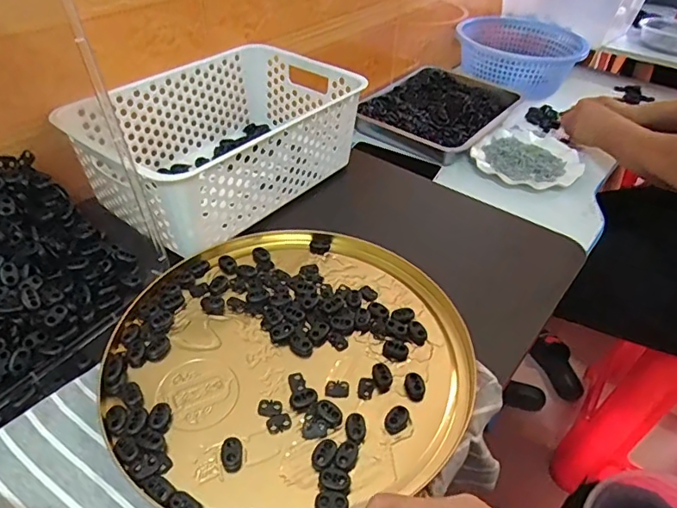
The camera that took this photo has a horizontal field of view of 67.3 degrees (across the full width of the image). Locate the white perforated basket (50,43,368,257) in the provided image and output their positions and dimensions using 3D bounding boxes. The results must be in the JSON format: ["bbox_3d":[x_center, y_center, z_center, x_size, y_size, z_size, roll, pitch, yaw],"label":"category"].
[{"bbox_3d":[-0.133,-0.137,0.595,0.202,0.099,0.305,30,48,27],"label":"white perforated basket"}]

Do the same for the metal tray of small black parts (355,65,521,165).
[{"bbox_3d":[0.193,-0.288,0.992,0.233,0.035,0.309,26,46,24],"label":"metal tray of small black parts"}]

